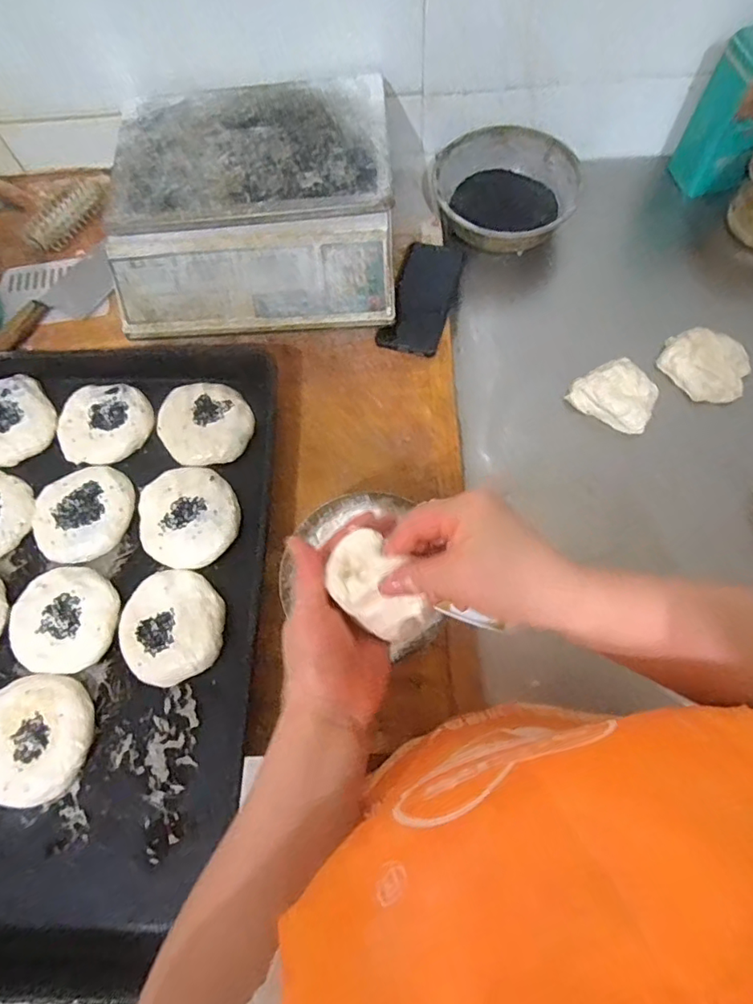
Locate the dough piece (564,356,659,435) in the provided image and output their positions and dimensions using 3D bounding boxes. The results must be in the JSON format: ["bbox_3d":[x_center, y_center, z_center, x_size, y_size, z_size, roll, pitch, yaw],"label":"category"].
[{"bbox_3d":[0.279,-0.128,0.637,0.094,0.041,0.068,28,73,13],"label":"dough piece"}]

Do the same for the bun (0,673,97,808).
[{"bbox_3d":[-0.316,0.216,0.500,0.102,0.020,0.105,-1,69,3],"label":"bun"}]

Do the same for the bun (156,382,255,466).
[{"bbox_3d":[-0.193,-0.089,0.612,0.097,0.020,0.111,-38,71,-10],"label":"bun"}]

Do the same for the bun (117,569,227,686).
[{"bbox_3d":[-0.197,0.118,0.523,0.097,0.022,0.103,-1,69,3],"label":"bun"}]

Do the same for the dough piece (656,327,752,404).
[{"bbox_3d":[0.389,-0.163,0.642,0.098,0.042,0.075,32,74,15],"label":"dough piece"}]

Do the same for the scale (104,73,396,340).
[{"bbox_3d":[-0.144,-0.360,0.671,0.317,0.111,0.317,-2,69,3],"label":"scale"}]

